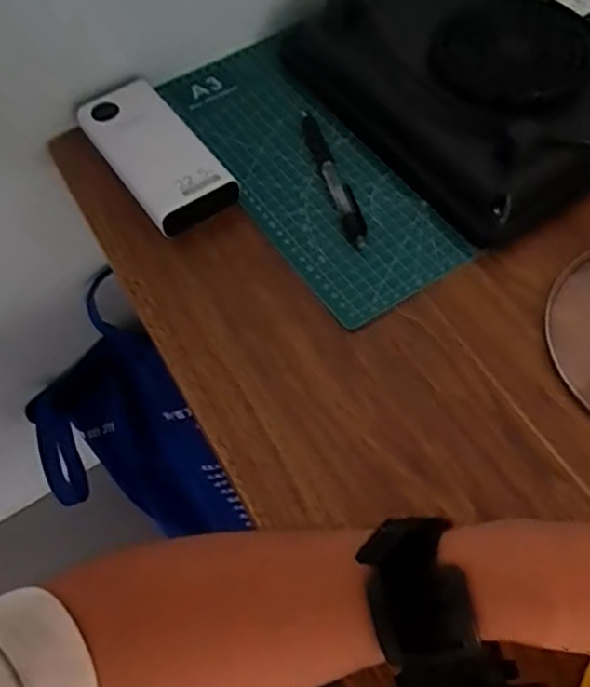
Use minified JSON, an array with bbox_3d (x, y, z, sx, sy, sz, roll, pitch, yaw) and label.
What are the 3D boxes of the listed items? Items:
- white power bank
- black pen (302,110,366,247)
[{"bbox_3d":[-0.110,-0.150,0.515,0.068,0.029,0.151,-32,63,-16],"label":"white power bank"},{"bbox_3d":[0.029,-0.131,0.515,0.016,0.008,0.144,-15,60,-7],"label":"black pen"}]

